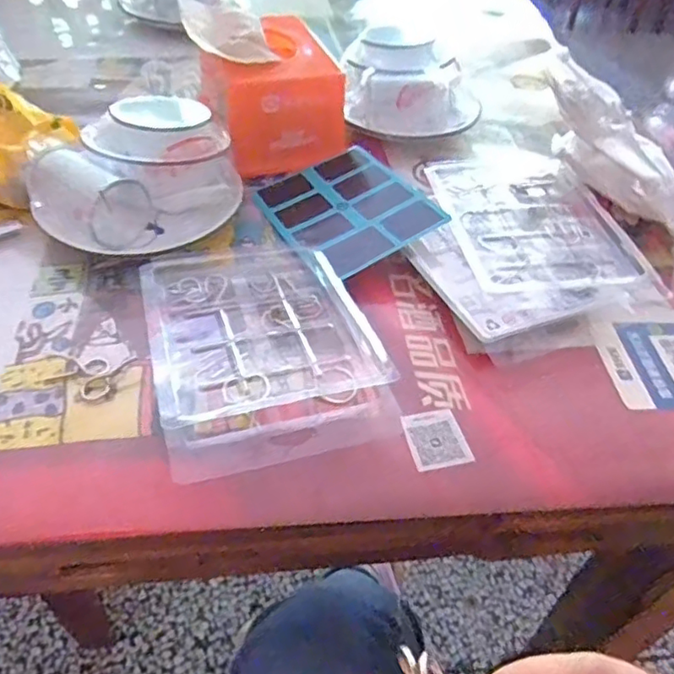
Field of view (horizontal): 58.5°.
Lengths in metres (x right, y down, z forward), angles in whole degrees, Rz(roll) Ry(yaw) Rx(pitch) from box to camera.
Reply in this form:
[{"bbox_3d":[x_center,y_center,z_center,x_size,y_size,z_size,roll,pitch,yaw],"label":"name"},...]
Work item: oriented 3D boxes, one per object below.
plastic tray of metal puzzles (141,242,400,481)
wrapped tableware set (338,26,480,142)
[{"bbox_3d":[-0.053,-0.006,0.393,0.137,0.018,0.180,-13,47,-16],"label":"plastic tray of metal puzzles"},{"bbox_3d":[0.074,-0.252,0.607,0.140,0.071,0.117,-1,47,-7],"label":"wrapped tableware set"}]

